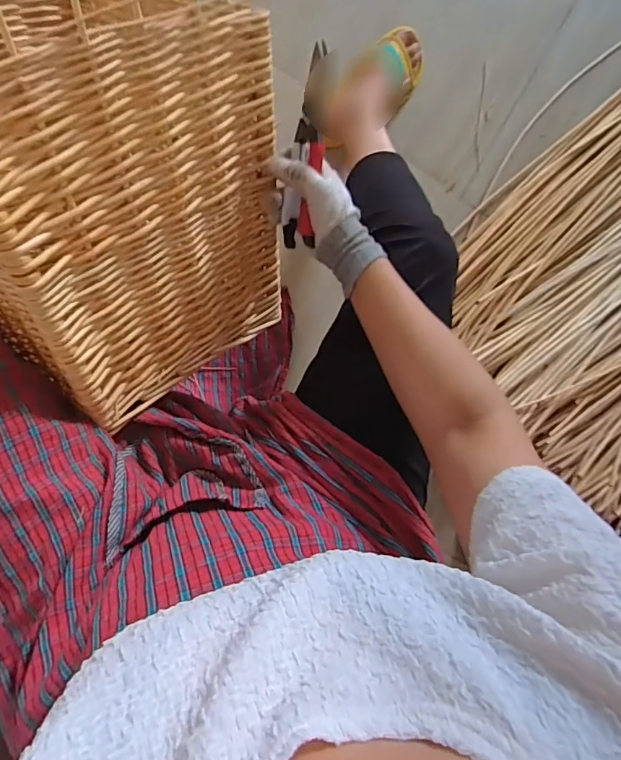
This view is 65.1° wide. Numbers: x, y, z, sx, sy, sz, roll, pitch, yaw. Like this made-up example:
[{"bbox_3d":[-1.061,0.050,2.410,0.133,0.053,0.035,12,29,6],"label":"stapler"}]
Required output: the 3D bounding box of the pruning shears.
[{"bbox_3d":[-0.003,-0.231,0.503,0.028,0.054,0.192,5,118,-9],"label":"pruning shears"}]

